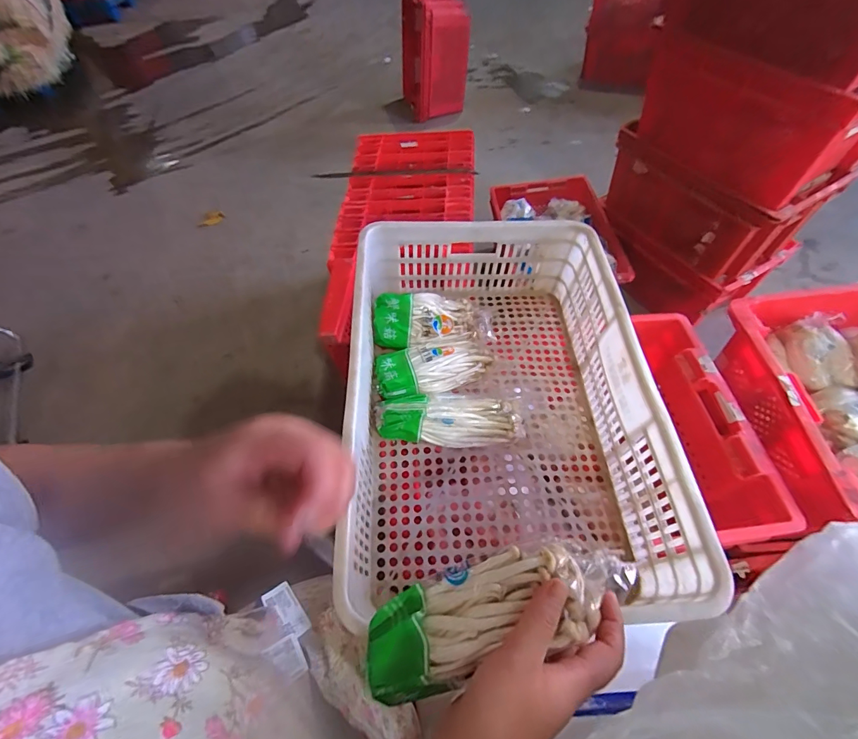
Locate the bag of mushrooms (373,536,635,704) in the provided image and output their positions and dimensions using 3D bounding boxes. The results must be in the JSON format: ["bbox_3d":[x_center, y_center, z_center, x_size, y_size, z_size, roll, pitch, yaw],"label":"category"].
[{"bbox_3d":[0.046,0.178,0.299,0.200,0.042,0.068,-25,57,5],"label":"bag of mushrooms"}]

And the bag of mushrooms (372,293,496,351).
[{"bbox_3d":[0.008,-0.088,0.719,0.210,0.064,0.088,-6,57,1],"label":"bag of mushrooms"}]

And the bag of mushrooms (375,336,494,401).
[{"bbox_3d":[0.001,-0.010,0.668,0.187,0.046,0.098,-22,58,-10],"label":"bag of mushrooms"}]

